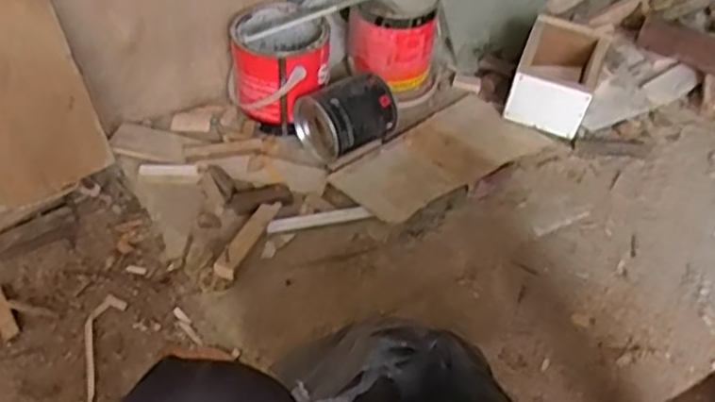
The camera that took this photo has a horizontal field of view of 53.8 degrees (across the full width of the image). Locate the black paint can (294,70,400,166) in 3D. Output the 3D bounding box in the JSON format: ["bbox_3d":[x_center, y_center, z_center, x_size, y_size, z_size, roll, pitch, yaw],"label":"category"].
[{"bbox_3d":[-0.014,-0.136,1.098,0.139,0.094,0.100,-23,51,-25],"label":"black paint can"}]

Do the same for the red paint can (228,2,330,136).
[{"bbox_3d":[-0.127,-0.215,1.140,0.157,0.141,0.154,-6,47,-10],"label":"red paint can"}]

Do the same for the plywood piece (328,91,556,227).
[{"bbox_3d":[0.135,-0.073,1.112,0.332,0.026,0.163,-33,56,-32],"label":"plywood piece"}]

